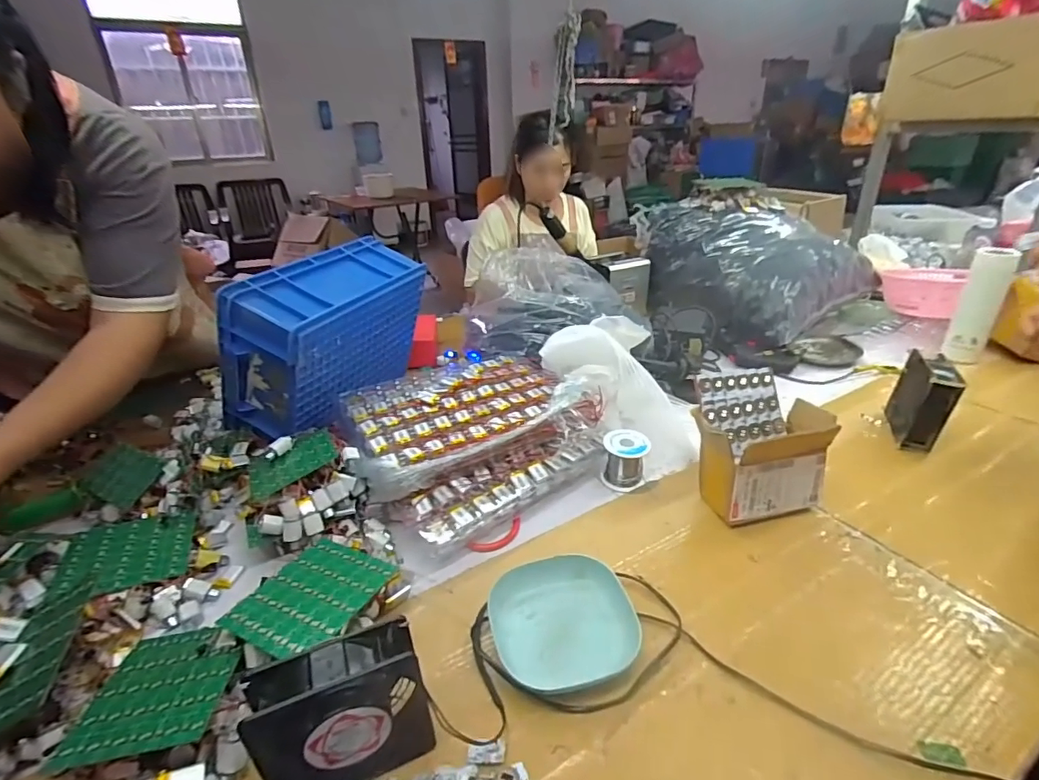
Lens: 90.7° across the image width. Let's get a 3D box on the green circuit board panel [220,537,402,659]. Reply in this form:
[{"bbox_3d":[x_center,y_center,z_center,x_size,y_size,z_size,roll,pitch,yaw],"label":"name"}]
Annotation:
[{"bbox_3d":[-0.200,0.196,0.497,0.108,0.011,0.125,9,25,22],"label":"green circuit board panel"}]

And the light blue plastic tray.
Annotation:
[{"bbox_3d":[0.040,0.221,0.505,0.130,0.025,0.130,-8,28,-12],"label":"light blue plastic tray"}]

